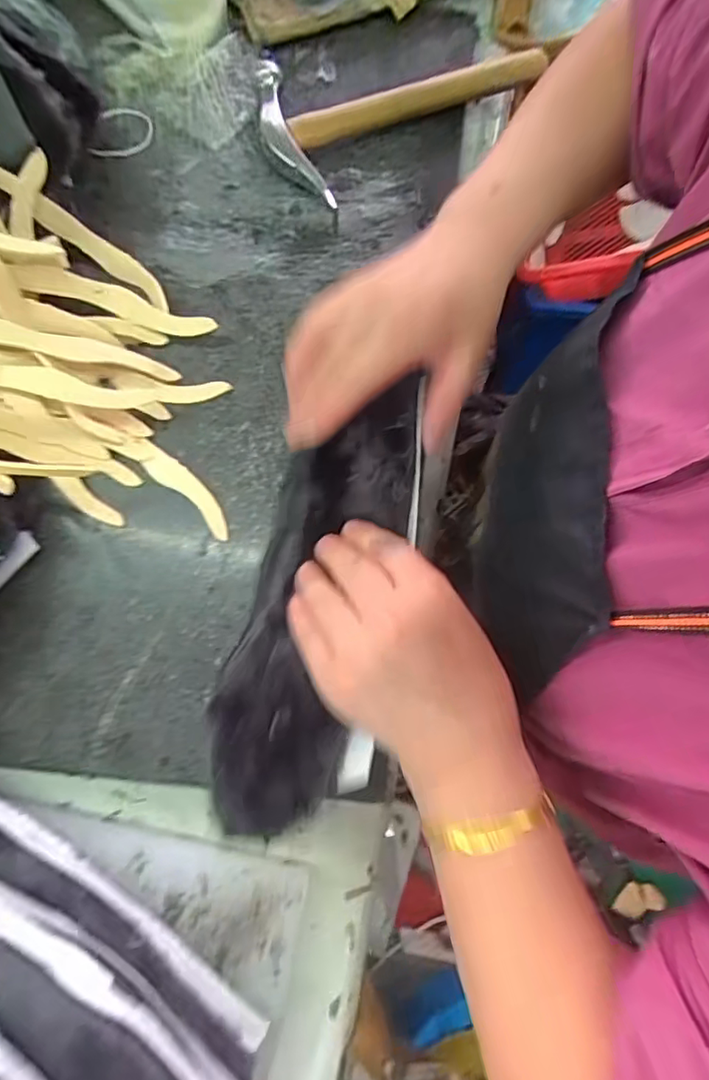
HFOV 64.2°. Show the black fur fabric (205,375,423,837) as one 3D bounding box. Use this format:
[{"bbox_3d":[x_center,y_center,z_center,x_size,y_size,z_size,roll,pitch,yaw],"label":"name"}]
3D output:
[{"bbox_3d":[-0.023,0.046,0.314,0.108,0.035,0.212,7,70,35],"label":"black fur fabric"}]

